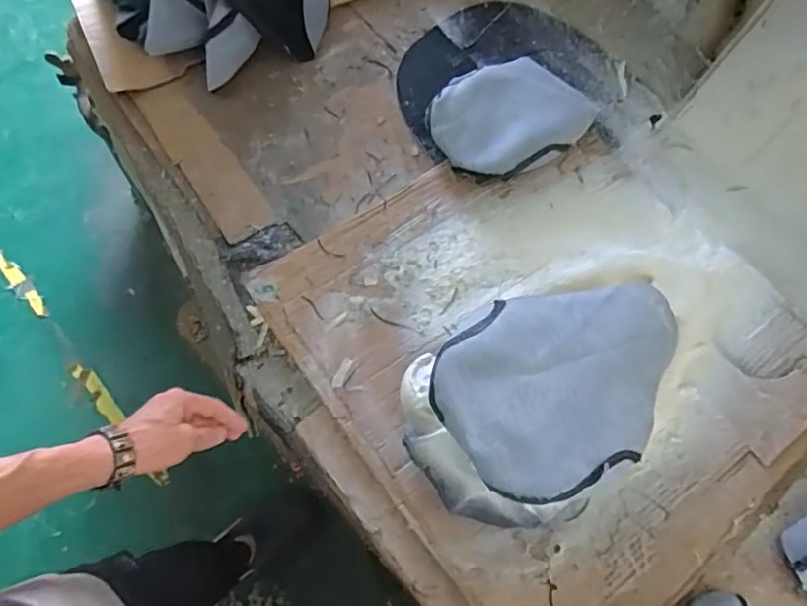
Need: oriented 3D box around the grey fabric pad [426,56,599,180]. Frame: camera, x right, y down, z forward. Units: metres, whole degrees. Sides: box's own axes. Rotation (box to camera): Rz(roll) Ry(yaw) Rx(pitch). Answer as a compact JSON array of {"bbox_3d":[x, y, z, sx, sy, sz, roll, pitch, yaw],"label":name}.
[{"bbox_3d":[0.147,-0.269,0.811,0.223,0.046,0.173,-24,68,-14],"label":"grey fabric pad"}]

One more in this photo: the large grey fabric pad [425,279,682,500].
[{"bbox_3d":[0.176,0.070,0.574,0.297,0.028,0.186,-16,64,-28],"label":"large grey fabric pad"}]

